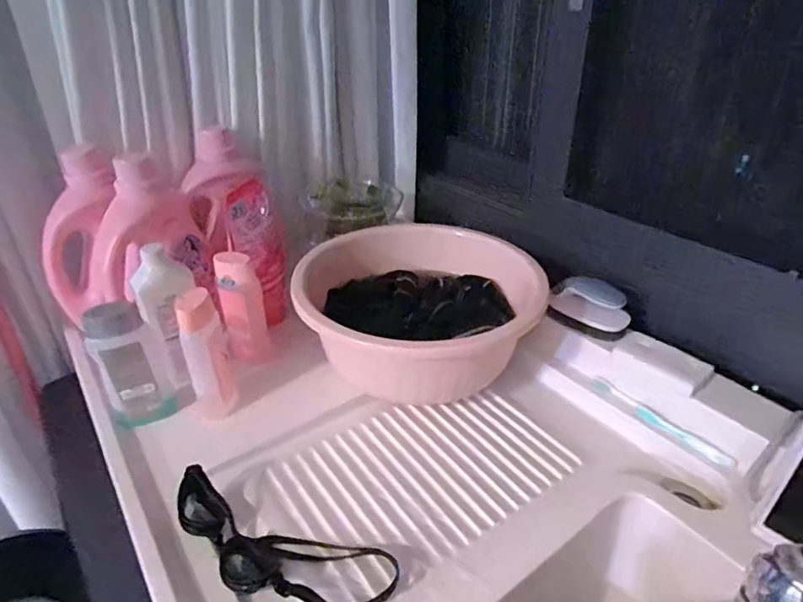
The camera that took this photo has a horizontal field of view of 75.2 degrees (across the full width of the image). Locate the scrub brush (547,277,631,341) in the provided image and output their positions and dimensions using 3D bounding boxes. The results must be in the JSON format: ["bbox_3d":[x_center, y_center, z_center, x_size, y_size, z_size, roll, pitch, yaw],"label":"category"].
[{"bbox_3d":[0.256,0.007,0.715,0.104,0.062,0.044,23,40,33],"label":"scrub brush"}]

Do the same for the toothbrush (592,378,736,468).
[{"bbox_3d":[0.310,0.145,0.635,0.016,0.016,0.177,-22,36,-32],"label":"toothbrush"}]

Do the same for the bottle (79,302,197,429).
[{"bbox_3d":[-0.315,0.075,0.630,0.091,0.163,0.060,-19,37,-26],"label":"bottle"}]

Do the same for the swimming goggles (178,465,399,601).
[{"bbox_3d":[-0.122,0.234,0.491,0.232,0.050,0.074,11,34,18],"label":"swimming goggles"}]

